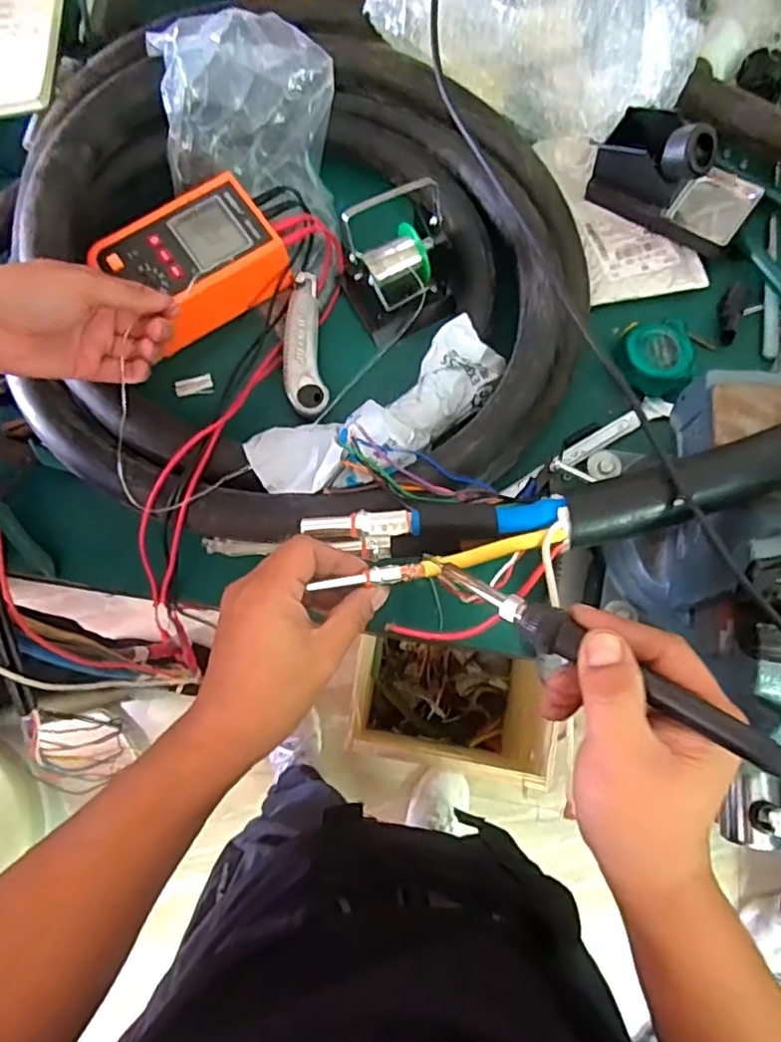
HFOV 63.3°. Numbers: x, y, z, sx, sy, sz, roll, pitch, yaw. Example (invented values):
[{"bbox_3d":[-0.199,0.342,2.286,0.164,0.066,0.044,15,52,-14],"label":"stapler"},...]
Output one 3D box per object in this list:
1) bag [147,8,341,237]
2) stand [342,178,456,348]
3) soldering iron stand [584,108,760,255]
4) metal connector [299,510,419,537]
[{"bbox_3d":[-0.126,-0.383,0.587,0.148,0.112,0.137,5,75,2],"label":"bag"},{"bbox_3d":[0.010,-0.222,0.577,0.088,0.086,0.085,-24,76,-6],"label":"stand"},{"bbox_3d":[0.268,-0.324,0.588,0.150,0.084,0.071,31,77,8],"label":"soldering iron stand"},{"bbox_3d":[-0.019,0.001,0.398,0.074,0.011,0.015,2,74,1],"label":"metal connector"}]

